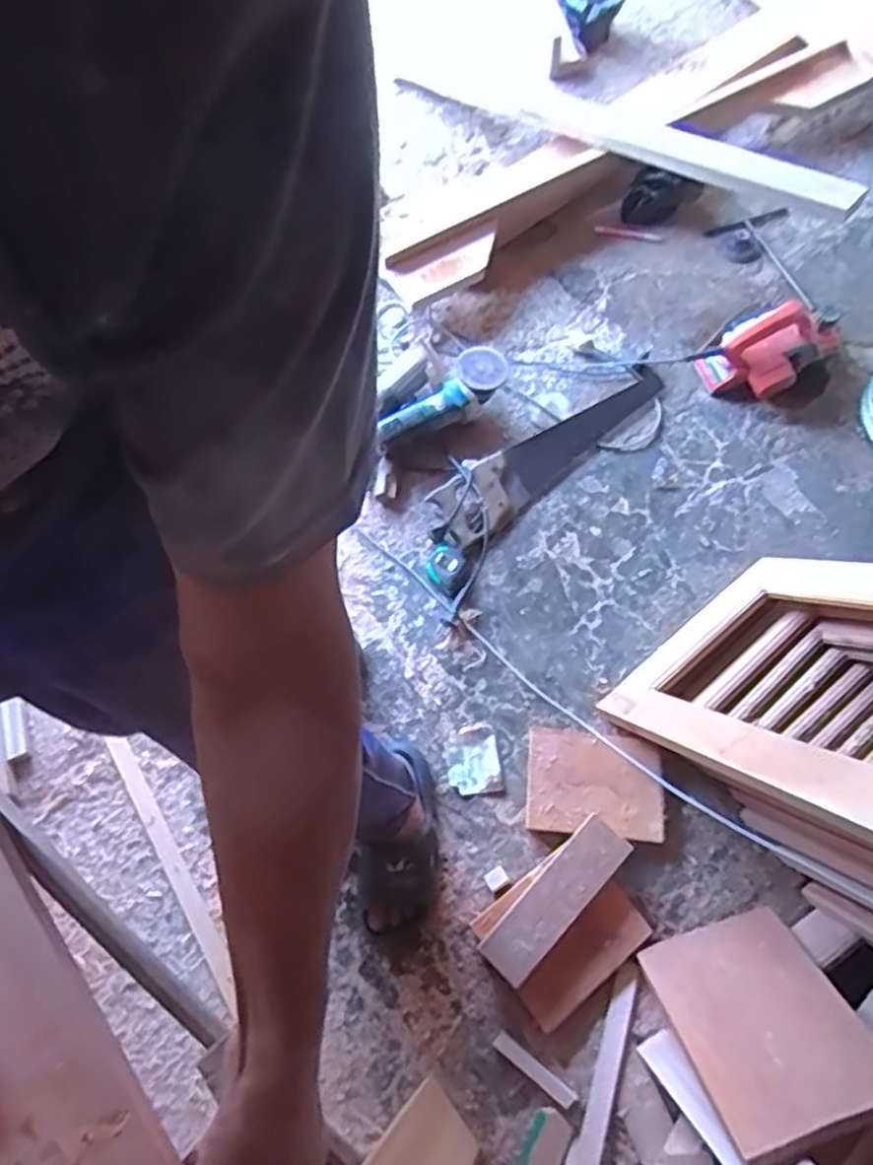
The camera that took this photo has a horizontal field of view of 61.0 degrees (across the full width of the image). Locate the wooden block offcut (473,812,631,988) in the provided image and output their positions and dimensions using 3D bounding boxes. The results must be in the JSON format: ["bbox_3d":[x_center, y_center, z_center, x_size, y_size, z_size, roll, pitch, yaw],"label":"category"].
[{"bbox_3d":[0.169,0.448,1.057,0.251,0.028,0.076,-46,59,-11],"label":"wooden block offcut"}]

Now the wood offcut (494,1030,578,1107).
[{"bbox_3d":[0.134,0.670,1.021,0.124,0.011,0.022,35,74,15],"label":"wood offcut"}]

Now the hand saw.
[{"bbox_3d":[0.207,-0.242,1.376,0.519,0.040,0.129,-35,71,-11],"label":"hand saw"}]

